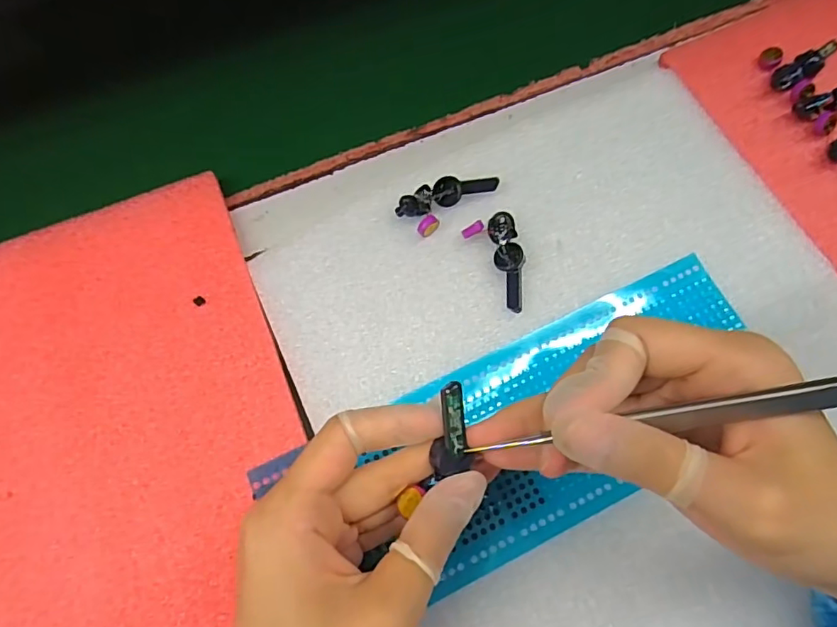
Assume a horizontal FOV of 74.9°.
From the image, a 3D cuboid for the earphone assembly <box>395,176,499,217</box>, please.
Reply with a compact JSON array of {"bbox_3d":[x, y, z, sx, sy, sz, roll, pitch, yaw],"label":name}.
[{"bbox_3d":[0.015,-0.063,0.291,0.055,0.014,0.012,-20,70,-5],"label":"earphone assembly"}]

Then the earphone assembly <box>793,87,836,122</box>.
[{"bbox_3d":[0.238,-0.121,0.305,0.053,0.014,0.016,-21,70,-6],"label":"earphone assembly"}]

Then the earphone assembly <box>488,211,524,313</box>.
[{"bbox_3d":[0.046,-0.027,0.277,0.014,0.014,0.051,-10,70,-2],"label":"earphone assembly"}]

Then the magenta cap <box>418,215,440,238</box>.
[{"bbox_3d":[0.005,-0.046,0.287,0.012,0.008,0.007,-38,73,-11],"label":"magenta cap"}]

